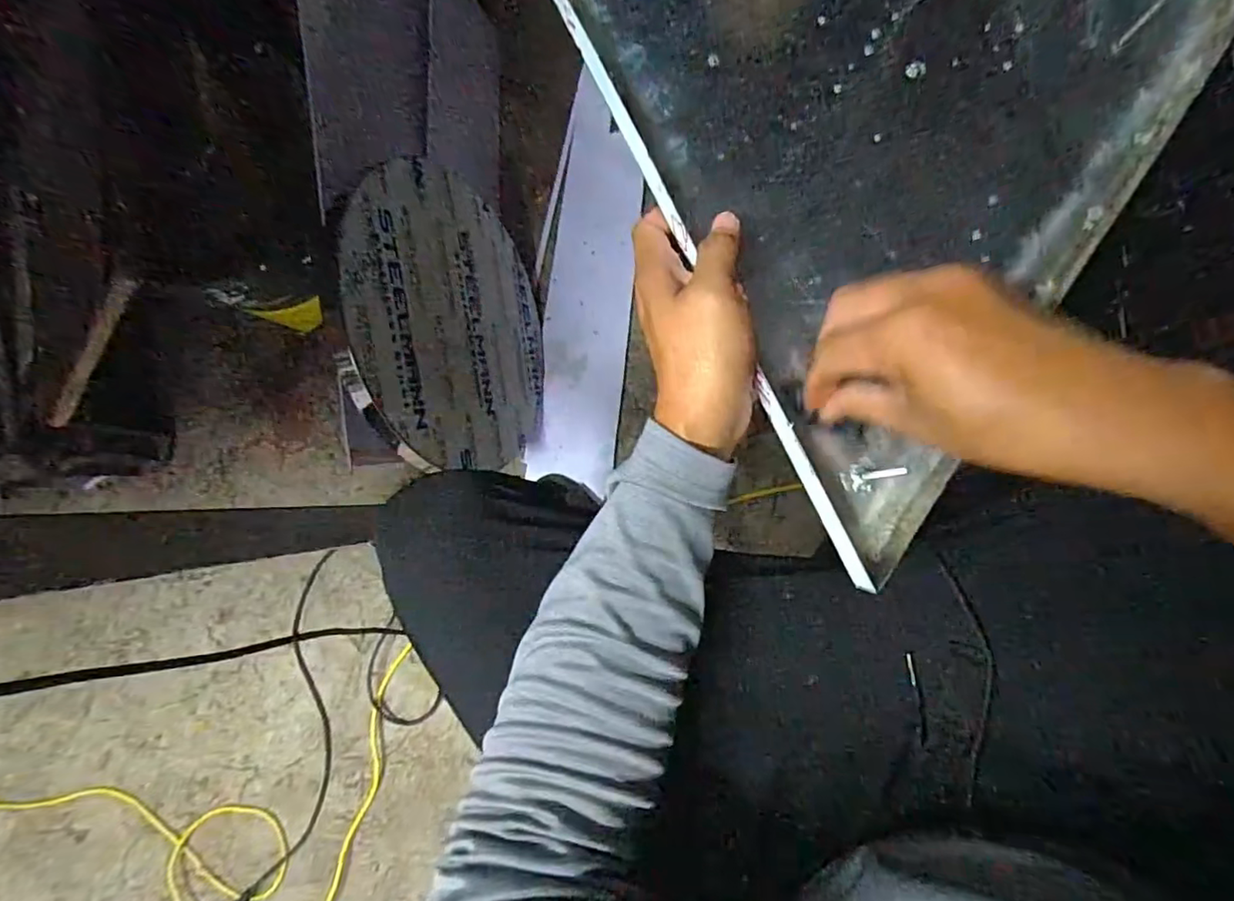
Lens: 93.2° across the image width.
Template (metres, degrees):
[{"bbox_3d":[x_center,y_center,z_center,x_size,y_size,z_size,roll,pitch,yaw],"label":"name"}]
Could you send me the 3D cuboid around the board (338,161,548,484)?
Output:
[{"bbox_3d":[-0.208,-0.167,0.778,0.024,0.392,0.381,-6,85,23],"label":"board"}]

